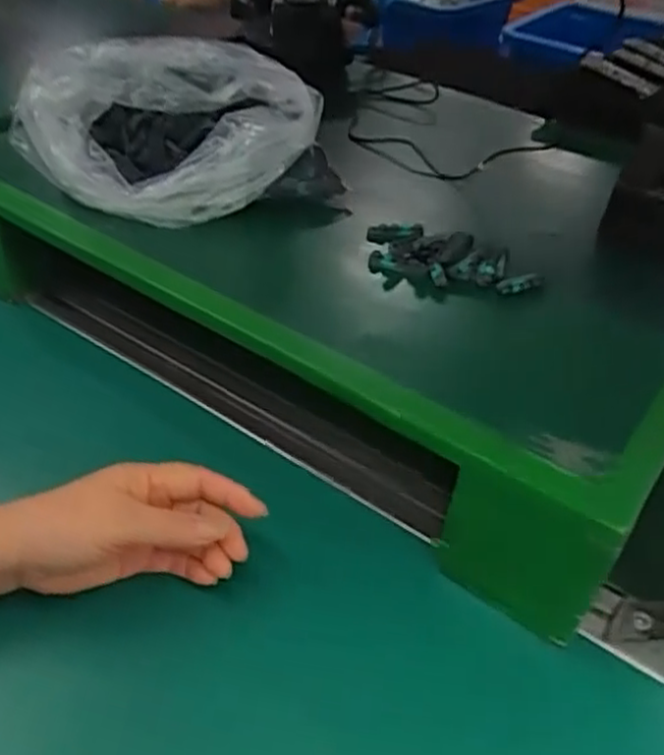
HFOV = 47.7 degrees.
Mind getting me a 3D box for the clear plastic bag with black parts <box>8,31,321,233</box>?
[{"bbox_3d":[-0.126,-0.199,0.585,0.210,0.093,0.149,18,41,15],"label":"clear plastic bag with black parts"}]

